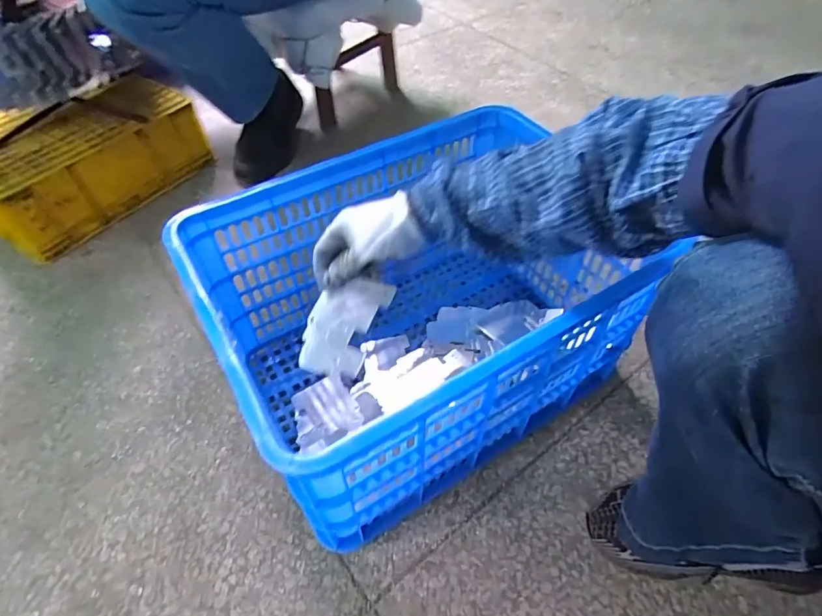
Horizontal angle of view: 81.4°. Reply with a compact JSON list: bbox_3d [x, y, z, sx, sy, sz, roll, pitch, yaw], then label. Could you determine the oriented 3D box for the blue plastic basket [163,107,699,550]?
[{"bbox_3d":[0.020,0.000,0.604,0.480,0.265,0.343,-26,55,-20],"label":"blue plastic basket"}]

